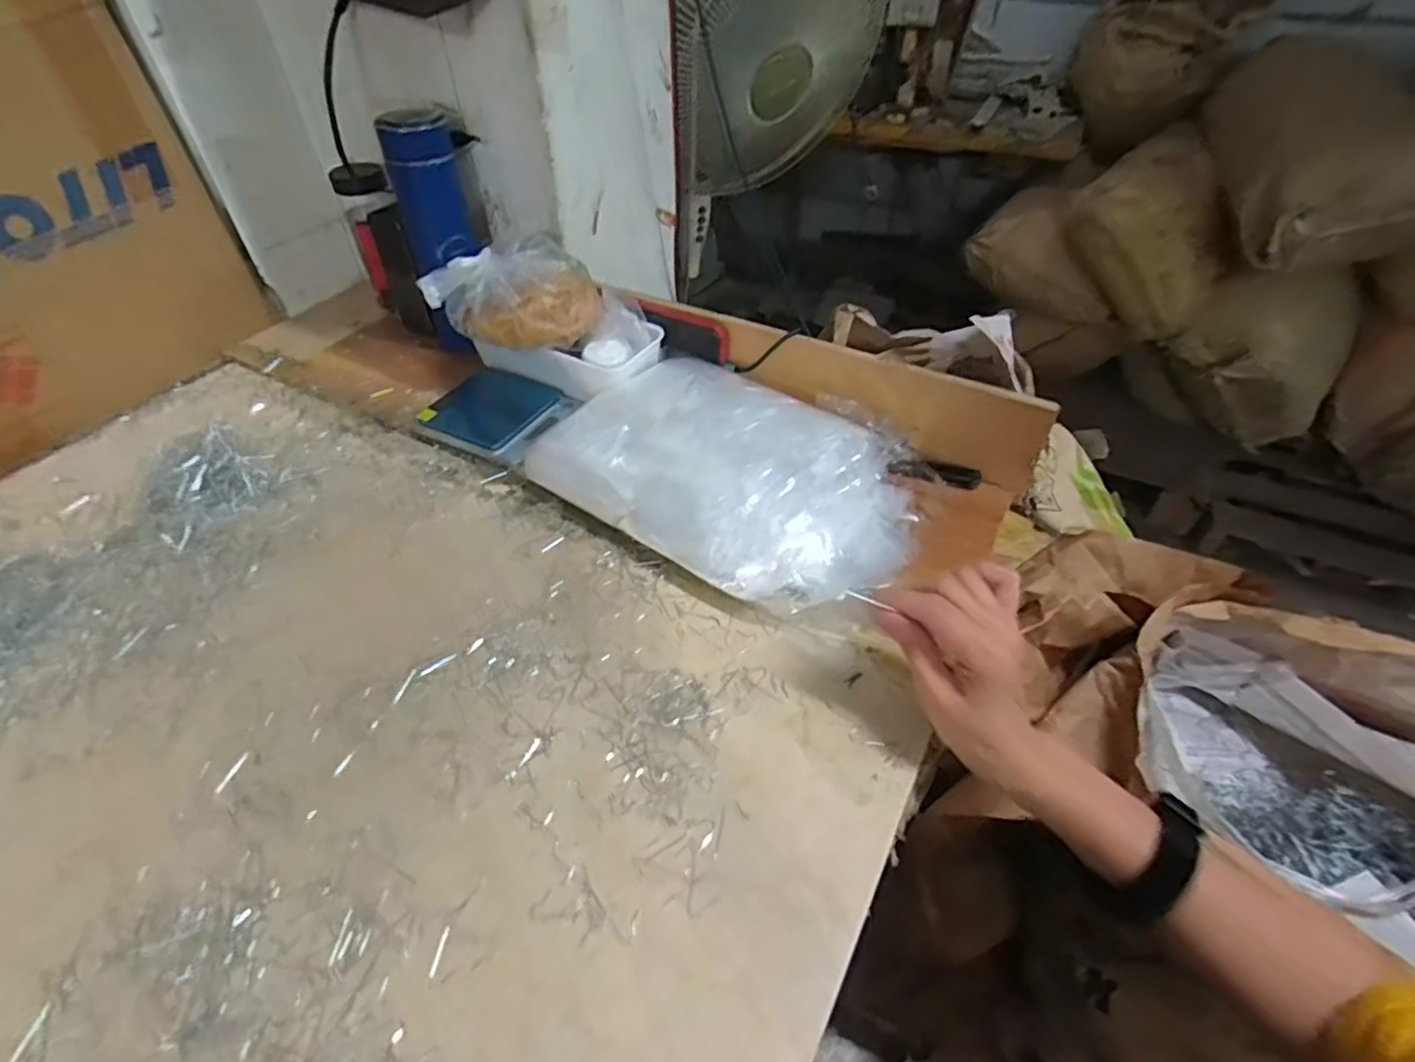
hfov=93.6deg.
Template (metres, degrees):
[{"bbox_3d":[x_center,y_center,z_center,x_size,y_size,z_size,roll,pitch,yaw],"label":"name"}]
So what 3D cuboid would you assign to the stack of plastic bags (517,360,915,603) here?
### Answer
[{"bbox_3d":[0.024,-0.054,0.554,0.297,0.055,0.208,27,52,25],"label":"stack of plastic bags"}]

